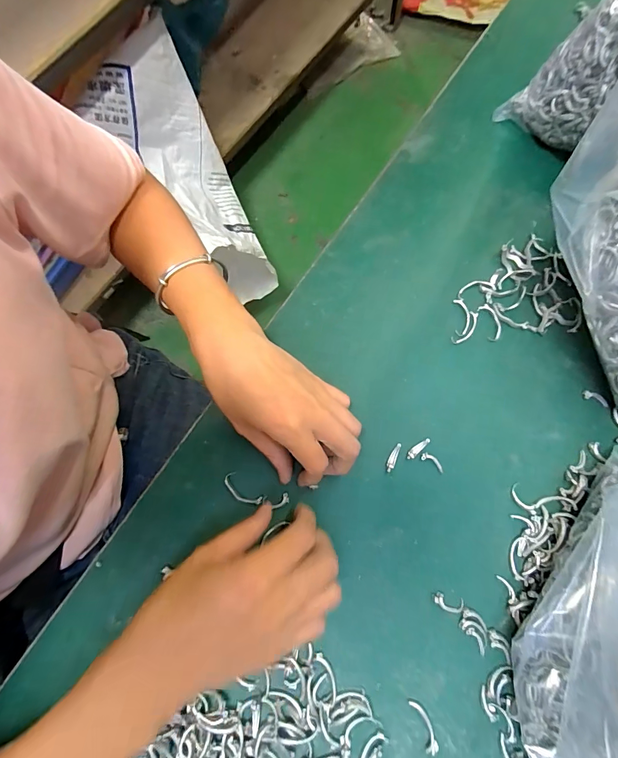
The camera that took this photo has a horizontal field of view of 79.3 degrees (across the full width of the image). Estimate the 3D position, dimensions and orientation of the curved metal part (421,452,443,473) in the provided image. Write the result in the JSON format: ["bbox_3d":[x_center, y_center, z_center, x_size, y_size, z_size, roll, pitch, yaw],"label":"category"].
[{"bbox_3d":[0.097,0.064,0.288,0.020,0.004,0.007,33,79,6],"label":"curved metal part"}]

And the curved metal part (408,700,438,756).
[{"bbox_3d":[0.078,0.235,0.252,0.009,0.004,0.032,-19,78,-5],"label":"curved metal part"}]

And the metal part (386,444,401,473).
[{"bbox_3d":[0.065,0.061,0.288,0.006,0.004,0.023,22,78,4],"label":"metal part"}]

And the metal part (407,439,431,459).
[{"bbox_3d":[0.085,0.054,0.290,0.022,0.004,0.006,-42,81,-10],"label":"metal part"}]

